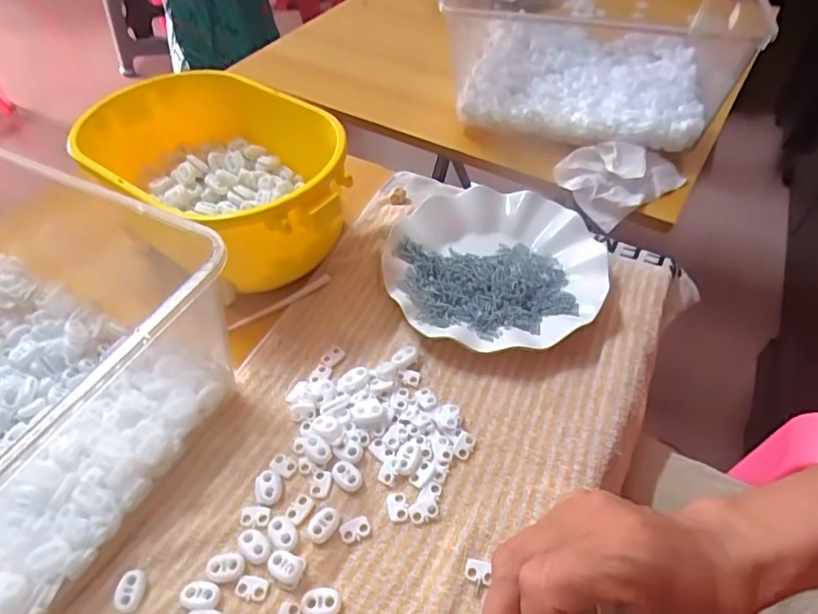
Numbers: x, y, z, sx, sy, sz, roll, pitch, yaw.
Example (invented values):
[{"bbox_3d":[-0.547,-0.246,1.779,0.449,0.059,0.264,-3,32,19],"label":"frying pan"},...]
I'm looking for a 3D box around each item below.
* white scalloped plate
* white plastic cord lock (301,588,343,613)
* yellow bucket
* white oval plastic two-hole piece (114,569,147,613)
[{"bbox_3d":[0.073,-0.037,0.476,0.177,0.024,0.185,-1,49,1],"label":"white scalloped plate"},{"bbox_3d":[-0.050,0.170,0.315,0.022,0.007,0.014,-4,49,-2],"label":"white plastic cord lock"},{"bbox_3d":[-0.158,-0.105,0.484,0.163,0.108,0.231,-32,56,-24],"label":"yellow bucket"},{"bbox_3d":[-0.162,0.165,0.320,0.016,0.007,0.022,7,50,8],"label":"white oval plastic two-hole piece"}]

